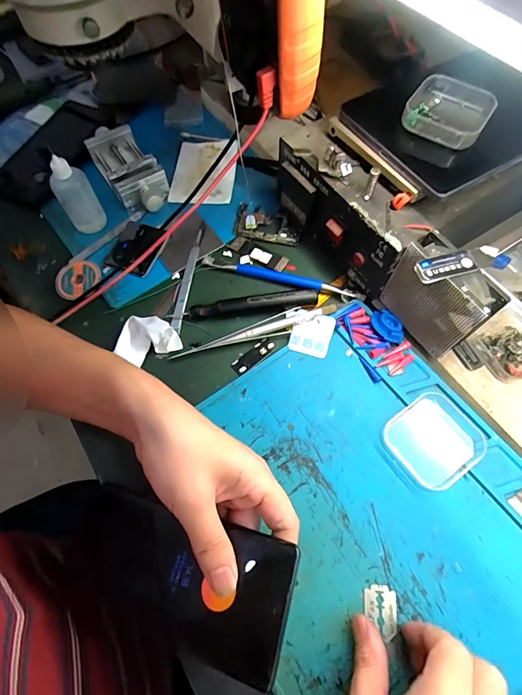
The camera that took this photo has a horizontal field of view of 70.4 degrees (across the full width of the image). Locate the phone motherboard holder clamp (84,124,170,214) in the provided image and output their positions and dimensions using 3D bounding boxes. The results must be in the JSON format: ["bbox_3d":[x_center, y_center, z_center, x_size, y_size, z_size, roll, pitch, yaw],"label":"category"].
[{"bbox_3d":[-0.156,-0.209,0.431,0.060,0.036,0.133,-32,67,-14],"label":"phone motherboard holder clamp"}]

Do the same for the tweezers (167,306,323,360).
[{"bbox_3d":[-0.012,-0.011,0.346,0.143,0.009,0.019,-20,65,-8],"label":"tweezers"}]

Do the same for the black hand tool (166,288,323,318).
[{"bbox_3d":[-0.015,-0.041,0.357,0.139,0.014,0.014,-6,64,-2],"label":"black hand tool"}]

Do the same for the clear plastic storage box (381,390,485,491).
[{"bbox_3d":[0.142,0.074,0.301,0.070,0.017,0.064,-33,67,-14],"label":"clear plastic storage box"}]

